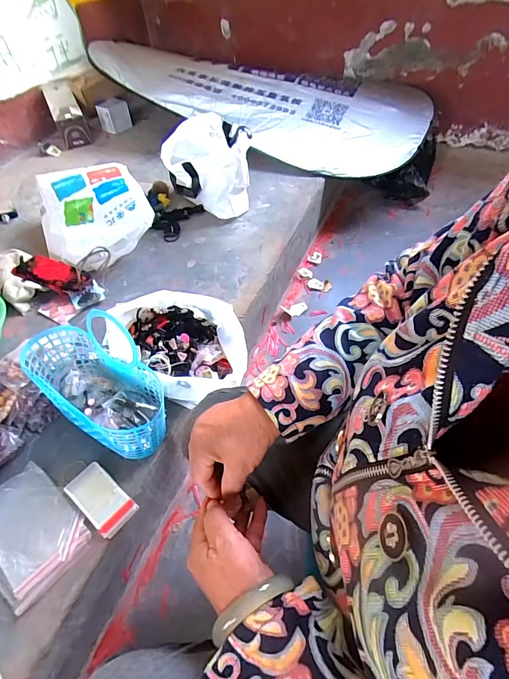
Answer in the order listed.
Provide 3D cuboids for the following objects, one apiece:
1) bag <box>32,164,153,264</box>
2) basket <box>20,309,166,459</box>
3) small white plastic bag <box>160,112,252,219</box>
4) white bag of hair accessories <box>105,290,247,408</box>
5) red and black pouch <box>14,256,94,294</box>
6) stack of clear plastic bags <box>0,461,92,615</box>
[{"bbox_3d":[-0.454,-0.350,1.061,0.285,0.138,0.333,-21,53,-14],"label":"bag"},{"bbox_3d":[-0.279,0.077,0.668,0.161,0.201,0.266,-36,58,-24],"label":"basket"},{"bbox_3d":[-0.142,-0.545,1.166,0.256,0.202,0.266,1,51,3],"label":"small white plastic bag"},{"bbox_3d":[-0.143,0.015,0.758,0.240,0.144,0.246,-7,51,-3],"label":"white bag of hair accessories"},{"bbox_3d":[-0.519,-0.166,0.976,0.201,0.044,0.098,13,53,12],"label":"red and black pouch"},{"bbox_3d":[-0.375,0.312,0.609,0.200,0.012,0.151,26,56,22],"label":"stack of clear plastic bags"}]

